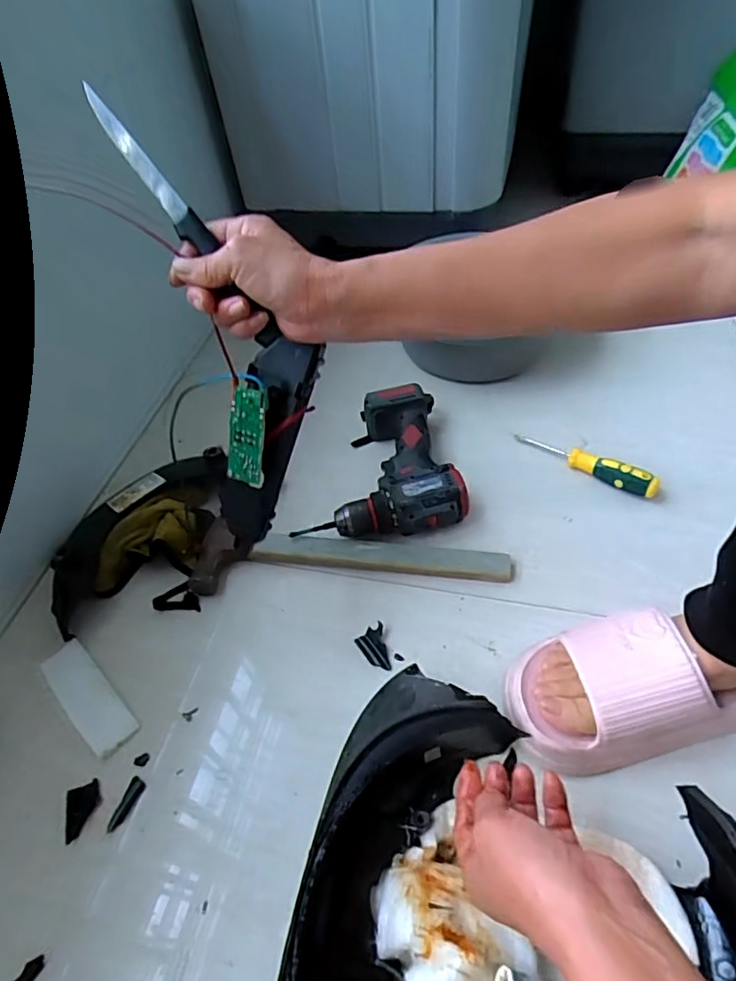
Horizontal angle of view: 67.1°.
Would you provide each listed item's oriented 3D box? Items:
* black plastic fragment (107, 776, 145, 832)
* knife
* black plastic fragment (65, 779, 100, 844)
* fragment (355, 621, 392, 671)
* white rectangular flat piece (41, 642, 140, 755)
[{"bbox_3d":[-0.202,0.262,0.464,0.014,0.004,0.041,10,51,15],"label":"black plastic fragment"},{"bbox_3d":[-0.125,-0.184,0.377,0.014,0.015,0.195,-41,99,-26],"label":"knife"},{"bbox_3d":[-0.242,0.263,0.460,0.018,0.019,0.046,7,50,12],"label":"black plastic fragment"},{"bbox_3d":[0.004,0.151,0.534,0.028,0.008,0.045,-10,49,-2],"label":"fragment"},{"bbox_3d":[-0.266,0.195,0.526,0.125,0.006,0.040,34,60,30],"label":"white rectangular flat piece"}]

